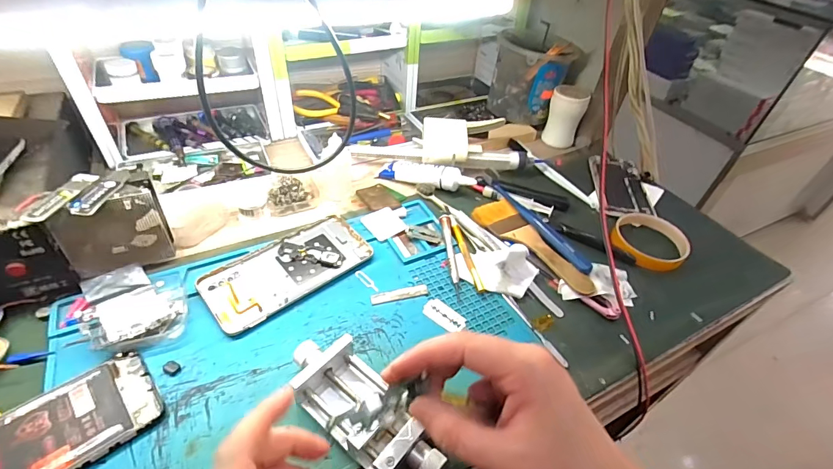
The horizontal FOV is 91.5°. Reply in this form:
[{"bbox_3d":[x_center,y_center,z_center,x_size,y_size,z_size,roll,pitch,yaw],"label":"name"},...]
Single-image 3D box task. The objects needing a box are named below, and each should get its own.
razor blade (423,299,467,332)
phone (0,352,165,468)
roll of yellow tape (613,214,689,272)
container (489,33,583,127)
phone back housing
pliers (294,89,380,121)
[{"bbox_3d":[0.027,0.076,0.389,0.041,0.004,0.025,34,50,24],"label":"razor blade"},{"bbox_3d":[-0.267,0.146,0.275,0.157,0.010,0.073,-31,56,-32],"label":"phone"},{"bbox_3d":[0.276,0.008,0.482,0.081,0.016,0.090,36,51,26],"label":"roll of yellow tape"},{"bbox_3d":[0.183,-0.249,0.657,0.112,0.135,0.095,29,48,20],"label":"container"},{"bbox_3d":[-0.129,0.032,0.412,0.160,0.007,0.076,-30,56,-32],"label":"phone back housing"},{"bbox_3d":[-0.122,-0.199,0.635,0.127,0.030,0.047,5,45,-3],"label":"pliers"}]

